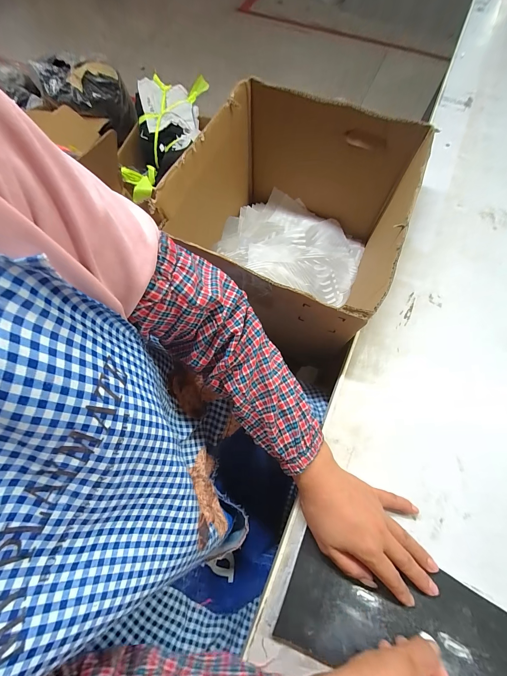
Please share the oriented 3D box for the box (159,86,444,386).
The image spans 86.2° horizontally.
[{"bbox_3d":[0.074,-0.218,0.538,0.356,0.271,0.420,26,70,10],"label":"box"}]

